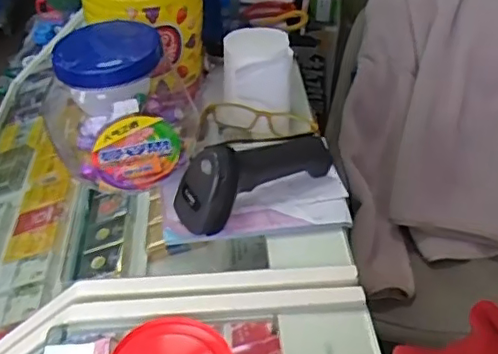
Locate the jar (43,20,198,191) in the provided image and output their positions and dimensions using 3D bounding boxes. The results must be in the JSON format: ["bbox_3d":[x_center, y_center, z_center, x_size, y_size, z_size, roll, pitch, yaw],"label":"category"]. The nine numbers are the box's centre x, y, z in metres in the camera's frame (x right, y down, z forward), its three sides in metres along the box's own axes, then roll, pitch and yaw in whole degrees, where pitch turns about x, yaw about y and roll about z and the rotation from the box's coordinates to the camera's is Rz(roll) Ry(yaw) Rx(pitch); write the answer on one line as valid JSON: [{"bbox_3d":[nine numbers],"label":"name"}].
[{"bbox_3d":[-0.136,-0.082,0.615,0.137,0.133,0.149,1,40,0],"label":"jar"}]

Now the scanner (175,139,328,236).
[{"bbox_3d":[0.004,-0.009,0.617,0.174,0.068,0.056,-26,47,-28],"label":"scanner"}]

